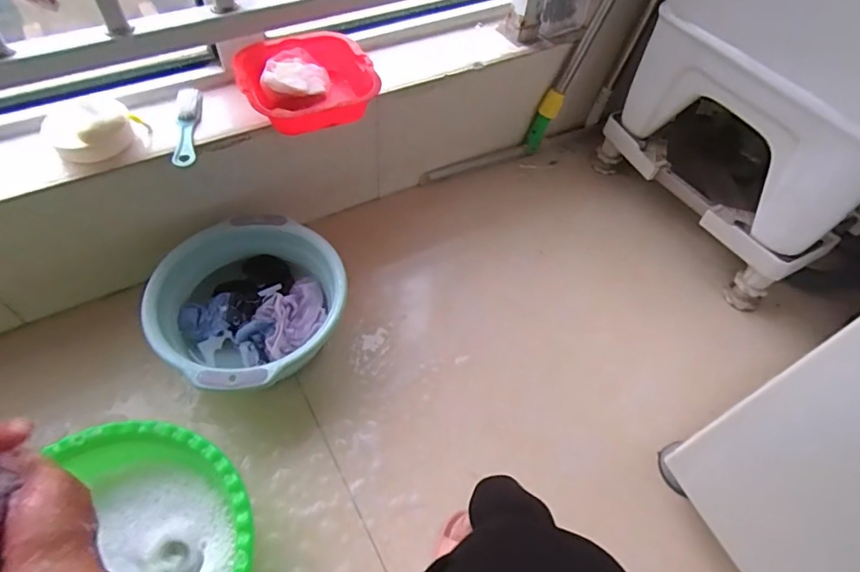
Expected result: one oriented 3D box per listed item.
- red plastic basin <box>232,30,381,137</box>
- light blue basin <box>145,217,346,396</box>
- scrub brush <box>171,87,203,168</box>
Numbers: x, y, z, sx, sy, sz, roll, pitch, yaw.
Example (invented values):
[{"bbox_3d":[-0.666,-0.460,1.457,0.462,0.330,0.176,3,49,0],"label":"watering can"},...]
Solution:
[{"bbox_3d":[-0.186,-0.307,0.773,0.193,0.059,0.177,-21,59,-17],"label":"red plastic basin"},{"bbox_3d":[-0.260,0.037,0.759,0.250,0.114,0.253,2,55,-3],"label":"light blue basin"},{"bbox_3d":[-0.340,-0.224,0.714,0.028,0.034,0.145,-3,55,-6],"label":"scrub brush"}]

